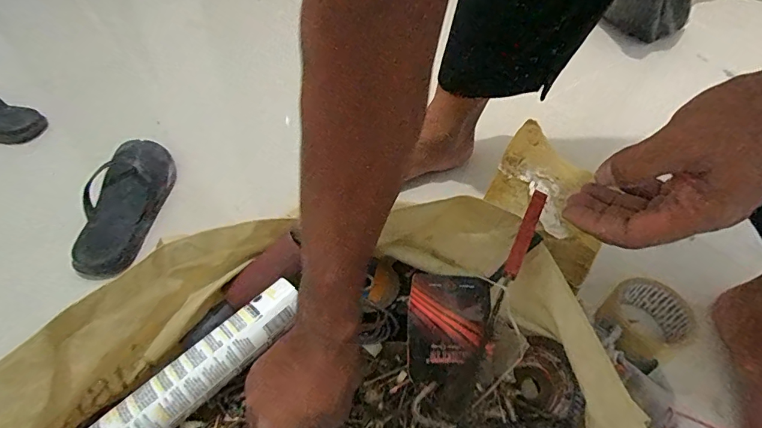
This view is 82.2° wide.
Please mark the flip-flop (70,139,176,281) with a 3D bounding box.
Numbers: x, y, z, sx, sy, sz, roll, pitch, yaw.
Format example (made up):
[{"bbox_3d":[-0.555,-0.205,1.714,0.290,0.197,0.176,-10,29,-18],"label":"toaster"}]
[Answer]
[{"bbox_3d":[-0.356,-0.016,0.606,0.097,0.037,0.237,2,49,-2],"label":"flip-flop"}]

